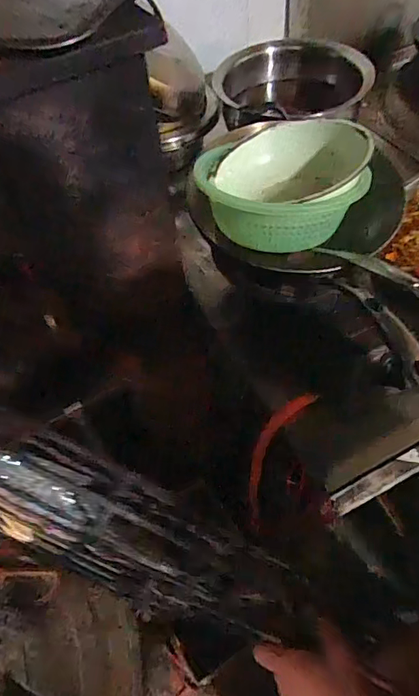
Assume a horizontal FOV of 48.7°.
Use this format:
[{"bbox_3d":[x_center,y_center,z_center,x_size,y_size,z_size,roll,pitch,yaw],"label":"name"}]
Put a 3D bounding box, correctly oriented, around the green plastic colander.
[{"bbox_3d":[0.112,-0.242,0.688,0.233,0.094,0.223,6,53,10],"label":"green plastic colander"}]

